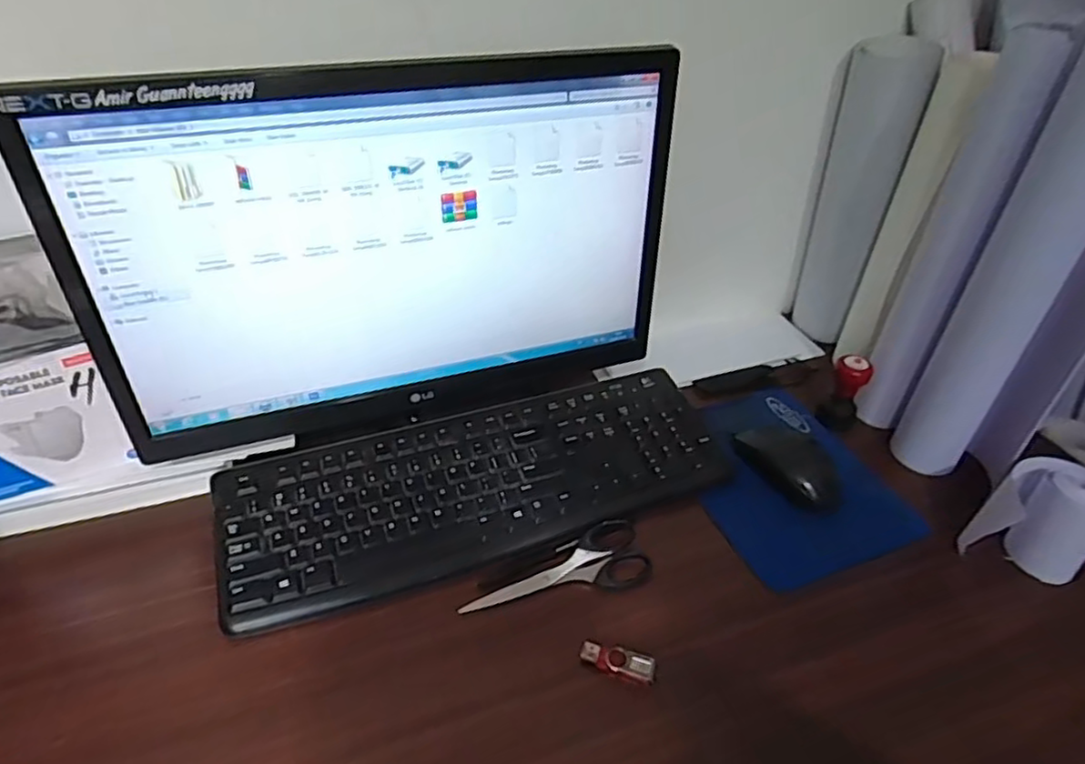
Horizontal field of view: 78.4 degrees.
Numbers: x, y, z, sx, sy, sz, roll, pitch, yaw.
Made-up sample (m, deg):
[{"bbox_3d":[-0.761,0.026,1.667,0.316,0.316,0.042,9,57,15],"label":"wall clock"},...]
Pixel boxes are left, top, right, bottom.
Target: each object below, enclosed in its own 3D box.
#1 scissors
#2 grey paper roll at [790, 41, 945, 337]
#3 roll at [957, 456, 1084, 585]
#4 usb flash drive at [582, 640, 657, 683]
[{"bbox_3d":[0.011,0.154,0.538,0.154,0.015,0.056,-11,47,-16],"label":"scissors"},{"bbox_3d":[0.336,-0.201,0.744,0.096,0.318,0.079,20,46,14],"label":"grey paper roll"},{"bbox_3d":[0.409,0.119,0.552,0.073,0.090,0.082,-20,50,-24],"label":"roll"},{"bbox_3d":[0.054,0.202,0.477,0.054,0.010,0.020,13,45,7],"label":"usb flash drive"}]

